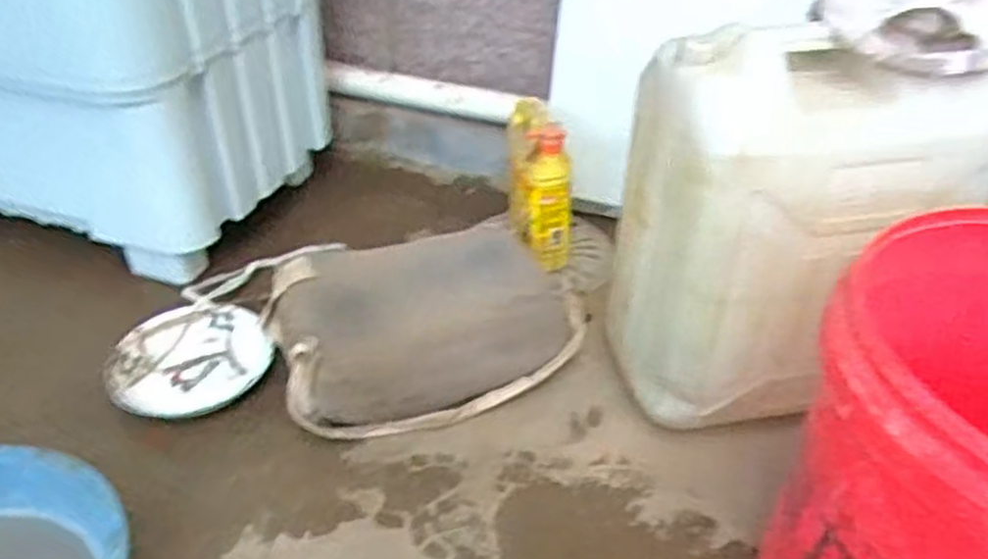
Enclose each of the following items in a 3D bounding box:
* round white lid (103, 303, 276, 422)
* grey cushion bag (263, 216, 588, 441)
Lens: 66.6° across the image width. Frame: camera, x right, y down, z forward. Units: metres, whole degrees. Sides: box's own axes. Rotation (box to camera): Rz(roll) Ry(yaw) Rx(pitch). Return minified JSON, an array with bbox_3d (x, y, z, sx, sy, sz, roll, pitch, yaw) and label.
[{"bbox_3d":[-0.383,0.099,0.949,0.186,0.040,0.177,0,39,0],"label":"round white lid"},{"bbox_3d":[-0.092,0.051,0.943,0.349,0.123,0.238,-16,42,-18],"label":"grey cushion bag"}]

